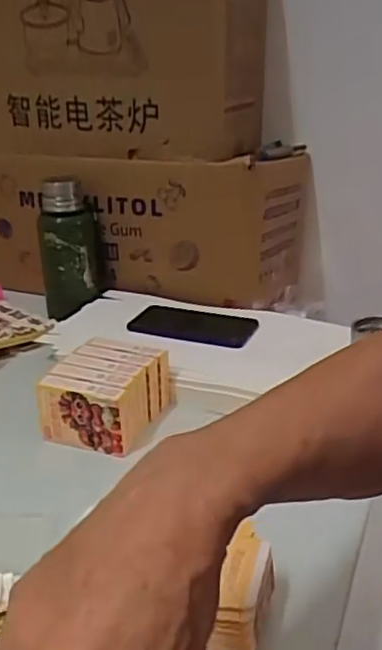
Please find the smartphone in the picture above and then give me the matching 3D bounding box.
[{"bbox_3d":[0.001,0.001,0.813,0.158,0.011,0.084,7,25,18],"label":"smartphone"}]

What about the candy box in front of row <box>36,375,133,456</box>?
[{"bbox_3d":[-0.102,0.087,0.619,0.103,0.064,0.024,7,25,19],"label":"candy box in front of row"}]

